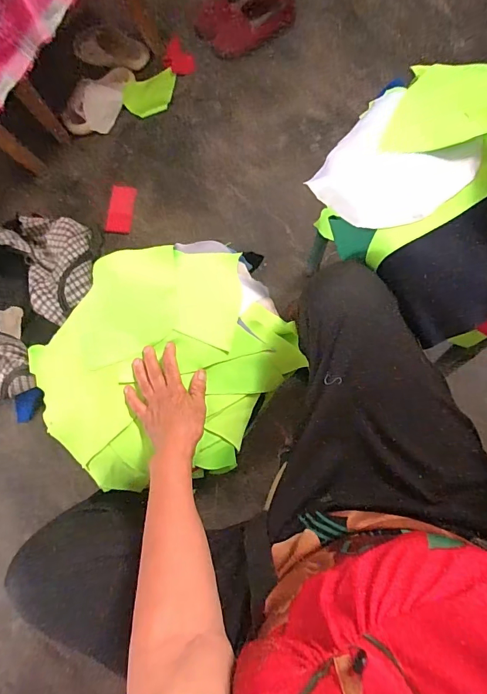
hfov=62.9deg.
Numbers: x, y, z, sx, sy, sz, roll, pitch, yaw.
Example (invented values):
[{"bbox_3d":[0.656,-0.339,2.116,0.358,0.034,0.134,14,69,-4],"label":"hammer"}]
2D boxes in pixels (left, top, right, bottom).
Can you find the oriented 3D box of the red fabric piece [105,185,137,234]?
[{"bbox_3d":[-0.324,-0.364,1.057,0.071,0.007,0.143,2,73,5],"label":"red fabric piece"}]

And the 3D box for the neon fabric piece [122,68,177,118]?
[{"bbox_3d":[-0.253,-0.699,1.101,0.154,0.021,0.101,-24,78,5],"label":"neon fabric piece"}]

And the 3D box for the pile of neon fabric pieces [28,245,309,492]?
[{"bbox_3d":[-0.125,0.020,0.605,0.338,0.081,0.383,35,87,6],"label":"pile of neon fabric pieces"}]

